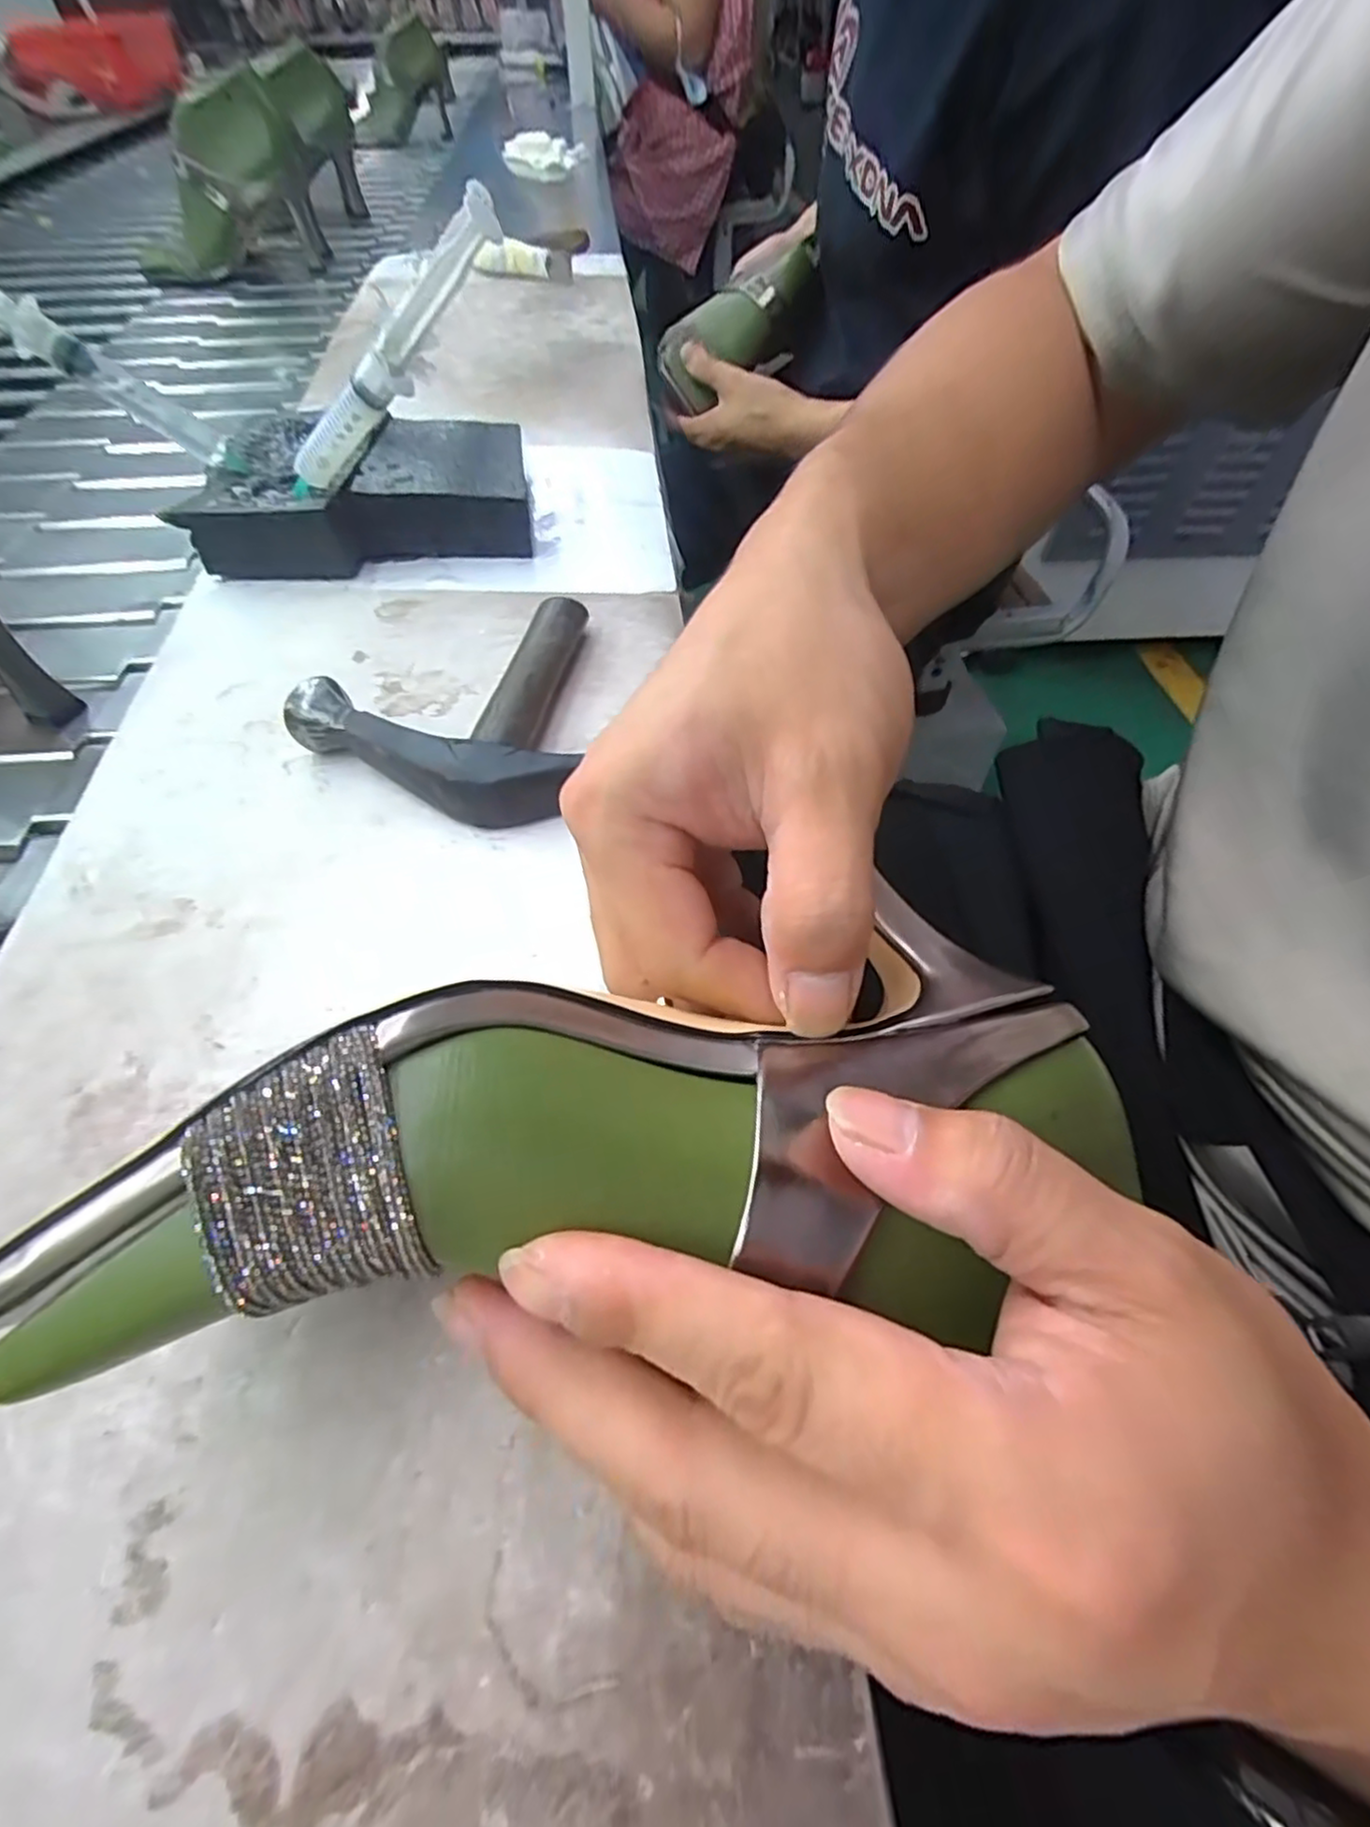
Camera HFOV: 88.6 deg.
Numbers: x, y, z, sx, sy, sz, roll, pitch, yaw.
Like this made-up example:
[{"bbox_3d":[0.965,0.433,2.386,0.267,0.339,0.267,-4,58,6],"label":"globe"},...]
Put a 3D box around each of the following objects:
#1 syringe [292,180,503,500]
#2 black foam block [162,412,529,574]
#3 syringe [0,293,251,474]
[{"bbox_3d":[-0.129,-0.231,0.301,0.169,0.018,0.020,-18,43,38],"label":"syringe"},{"bbox_3d":[-0.172,-0.235,0.387,0.167,0.037,0.125,-6,55,-6],"label":"black foam block"},{"bbox_3d":[-0.293,-0.264,0.322,0.166,0.022,0.016,28,48,-30],"label":"syringe"}]

